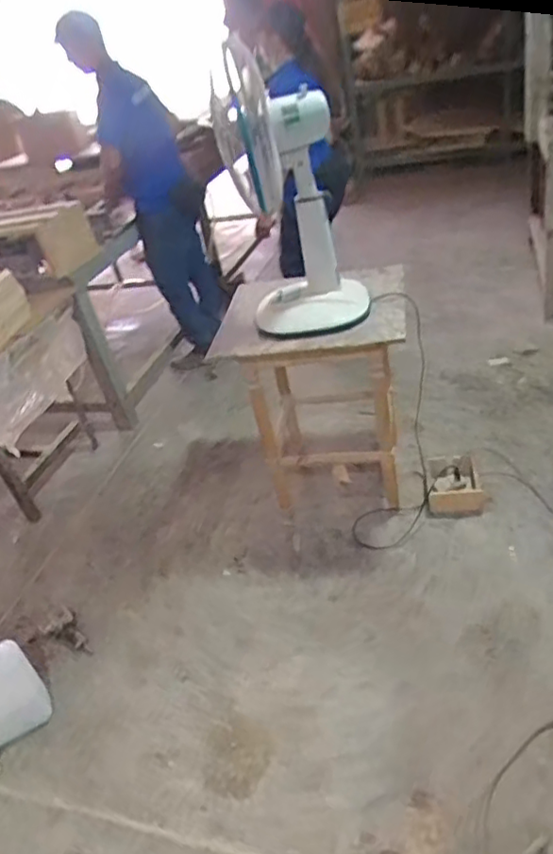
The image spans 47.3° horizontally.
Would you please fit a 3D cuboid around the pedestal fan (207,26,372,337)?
[{"bbox_3d":[0.039,-0.582,1.592,0.302,0.671,0.355,-20,34,-11],"label":"pedestal fan"}]

